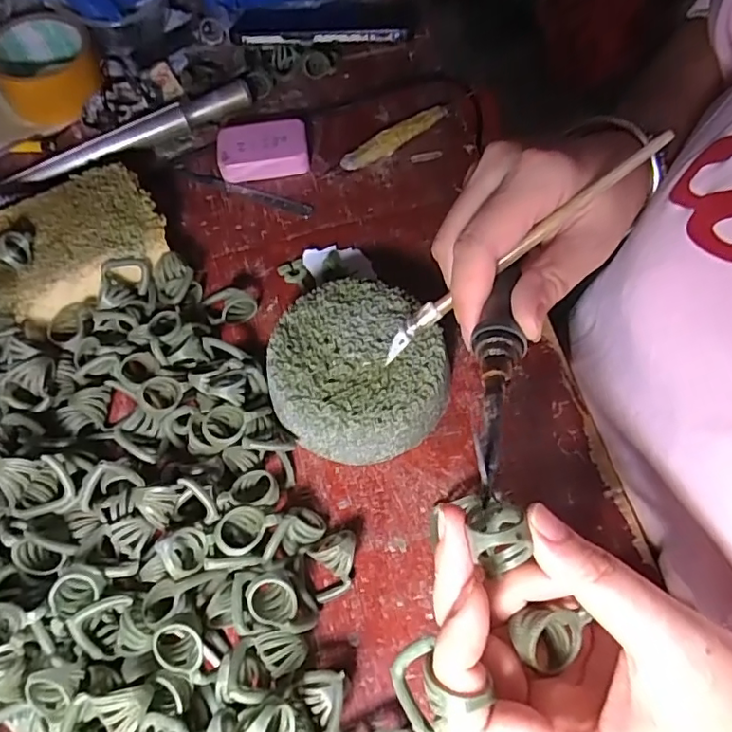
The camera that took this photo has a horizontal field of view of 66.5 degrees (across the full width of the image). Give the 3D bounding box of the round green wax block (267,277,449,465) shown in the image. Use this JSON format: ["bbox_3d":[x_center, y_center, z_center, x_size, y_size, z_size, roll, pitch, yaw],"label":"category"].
[{"bbox_3d":[-0.004,0.003,0.338,0.101,0.047,0.099,-1,61,2],"label":"round green wax block"}]

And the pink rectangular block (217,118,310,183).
[{"bbox_3d":[-0.082,-0.172,0.445,0.069,0.024,0.037,-11,61,-4],"label":"pink rectangular block"}]

